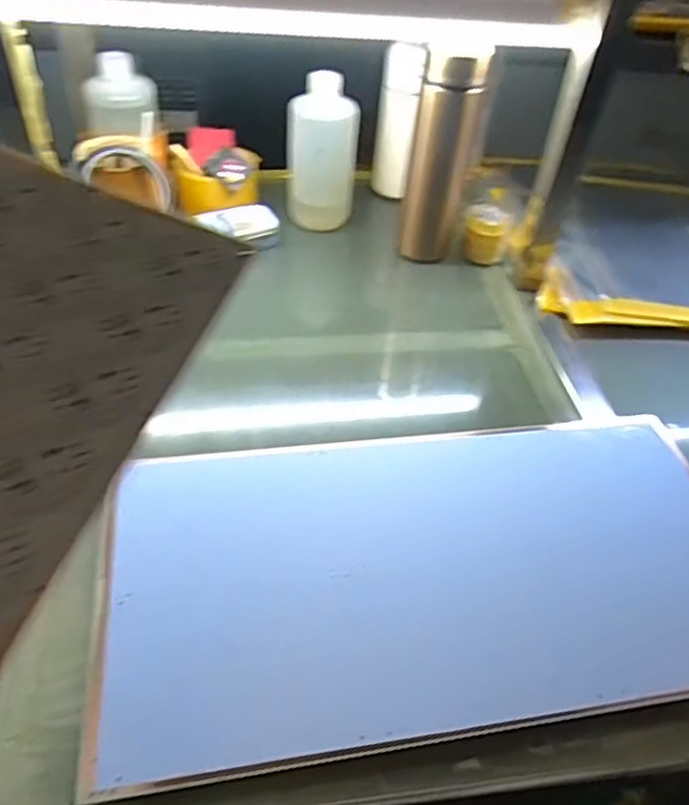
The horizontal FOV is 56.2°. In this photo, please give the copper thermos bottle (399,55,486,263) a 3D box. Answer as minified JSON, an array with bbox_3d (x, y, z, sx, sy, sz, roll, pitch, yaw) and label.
[{"bbox_3d":[0.105,-0.264,0.711,0.066,0.215,0.058,14,45,7],"label":"copper thermos bottle"}]

